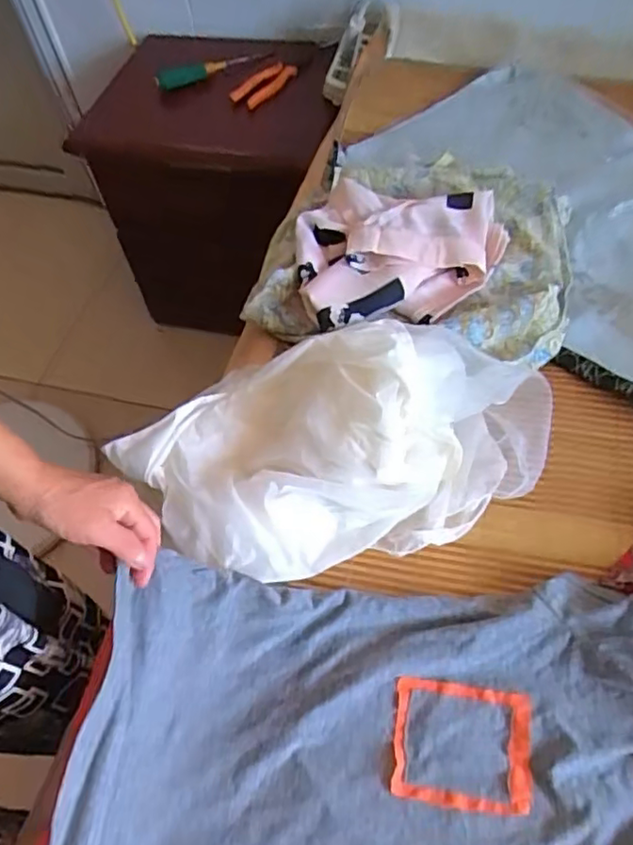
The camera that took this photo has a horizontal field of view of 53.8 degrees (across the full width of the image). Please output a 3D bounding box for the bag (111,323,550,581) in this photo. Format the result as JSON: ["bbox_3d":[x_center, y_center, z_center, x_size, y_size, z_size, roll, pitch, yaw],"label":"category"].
[{"bbox_3d":[0.026,0.019,0.560,0.401,0.126,0.183,-13,57,-4],"label":"bag"}]

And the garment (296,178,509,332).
[{"bbox_3d":[0.094,-0.189,0.689,0.229,0.041,0.184,-2,58,4],"label":"garment"}]

